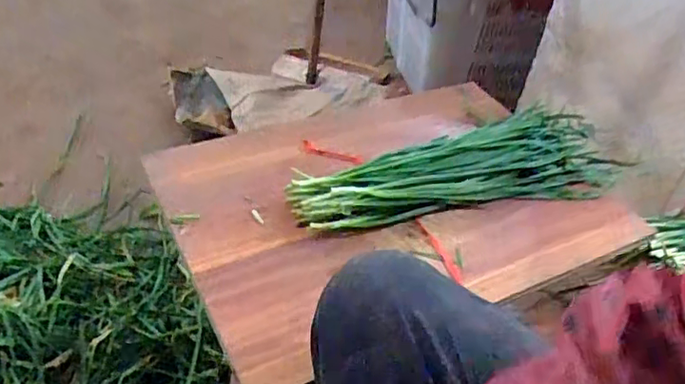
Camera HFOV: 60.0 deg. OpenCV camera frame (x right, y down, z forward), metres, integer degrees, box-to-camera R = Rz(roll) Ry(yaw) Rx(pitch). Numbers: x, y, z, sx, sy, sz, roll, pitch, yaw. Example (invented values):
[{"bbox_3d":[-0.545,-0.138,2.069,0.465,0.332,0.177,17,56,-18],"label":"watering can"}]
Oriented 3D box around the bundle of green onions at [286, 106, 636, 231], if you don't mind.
[{"bbox_3d":[0.159,-0.036,0.778,0.476,0.056,0.153,-12,44,-21],"label":"bundle of green onions"}]

